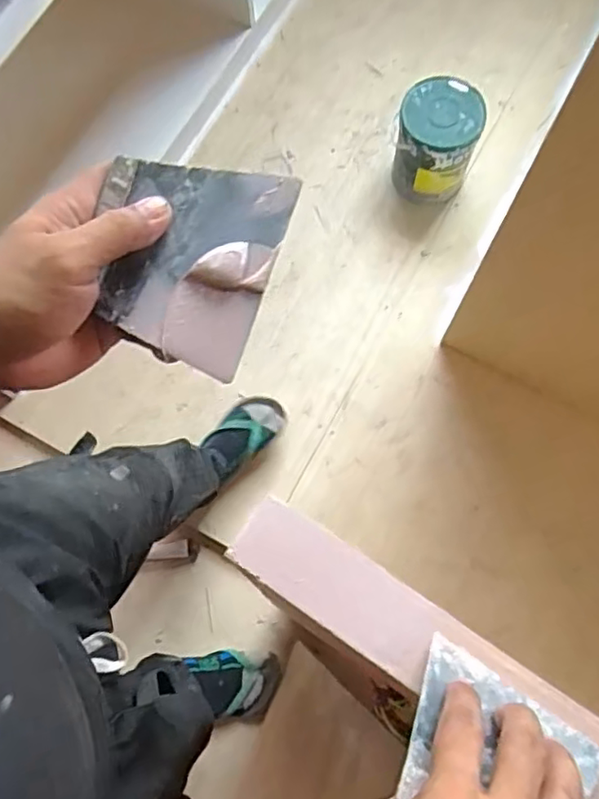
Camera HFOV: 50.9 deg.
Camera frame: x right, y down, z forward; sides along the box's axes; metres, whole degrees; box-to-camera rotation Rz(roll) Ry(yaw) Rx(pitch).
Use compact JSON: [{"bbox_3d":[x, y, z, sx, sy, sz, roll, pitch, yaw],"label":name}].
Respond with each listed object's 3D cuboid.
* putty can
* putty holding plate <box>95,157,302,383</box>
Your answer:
[{"bbox_3d":[0.282,-0.533,1.295,0.157,0.182,0.161,0,74,1],"label":"putty can"},{"bbox_3d":[-0.062,-0.075,0.329,0.094,0.007,0.105,20,89,4],"label":"putty holding plate"}]

